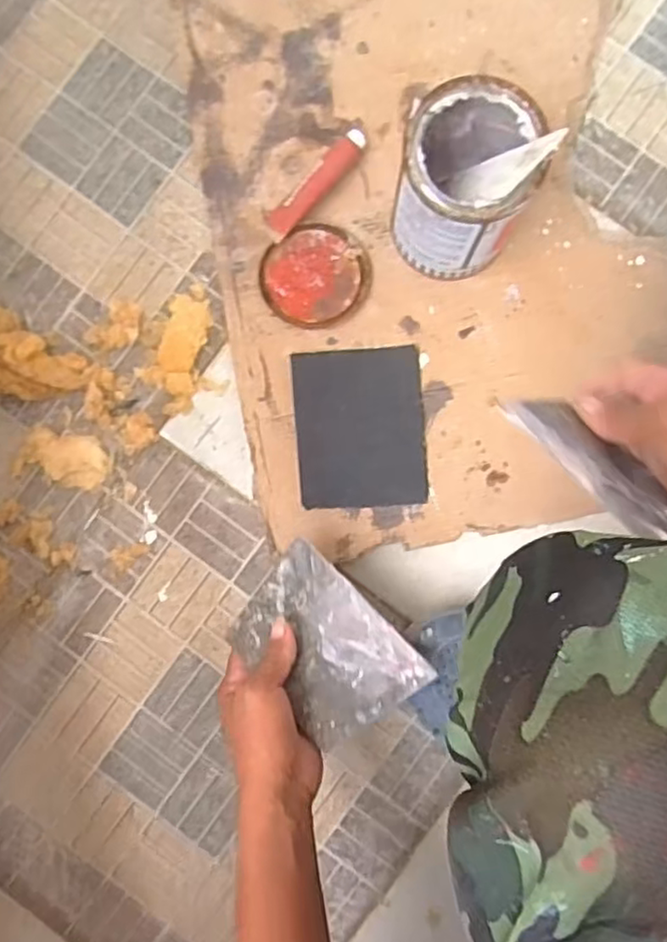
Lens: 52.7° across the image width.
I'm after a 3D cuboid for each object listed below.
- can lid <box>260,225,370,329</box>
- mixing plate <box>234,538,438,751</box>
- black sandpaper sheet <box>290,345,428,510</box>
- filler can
[{"bbox_3d":[-0.016,-0.173,0.597,0.094,0.014,0.087,0,86,2],"label":"can lid"},{"bbox_3d":[-0.007,0.131,0.512,0.091,0.004,0.141,-41,70,-13],"label":"mixing plate"},{"bbox_3d":[0.023,-0.037,0.579,0.109,0.005,0.133,-5,90,-6],"label":"black sandpaper sheet"},{"bbox_3d":[0.105,-0.228,0.535,0.101,0.144,0.110,0,86,2],"label":"filler can"}]

